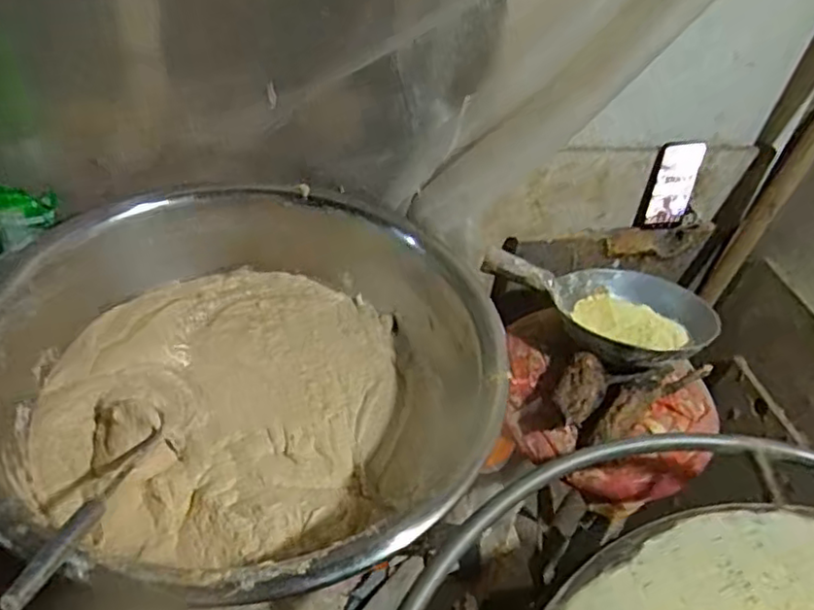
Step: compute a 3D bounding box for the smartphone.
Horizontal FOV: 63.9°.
[{"bbox_3d":[0.447,-0.198,1.108,0.090,0.158,0.015,0,37,1],"label":"smartphone"}]

